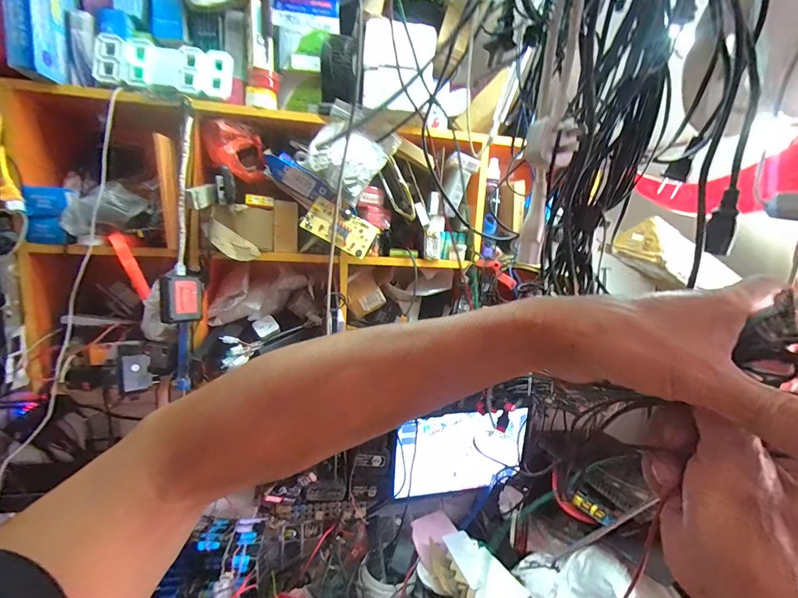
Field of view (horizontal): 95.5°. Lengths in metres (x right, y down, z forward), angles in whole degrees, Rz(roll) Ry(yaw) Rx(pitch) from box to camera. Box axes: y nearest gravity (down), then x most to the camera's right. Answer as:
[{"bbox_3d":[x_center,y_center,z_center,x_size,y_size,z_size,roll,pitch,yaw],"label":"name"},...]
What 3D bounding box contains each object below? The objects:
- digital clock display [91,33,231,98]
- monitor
[{"bbox_3d":[-0.411,-0.417,0.650,0.214,0.086,0.050,0,10,-22],"label":"digital clock display"},{"bbox_3d":[0.189,0.456,1.068,0.419,0.240,0.072,1,9,-16],"label":"monitor"}]

